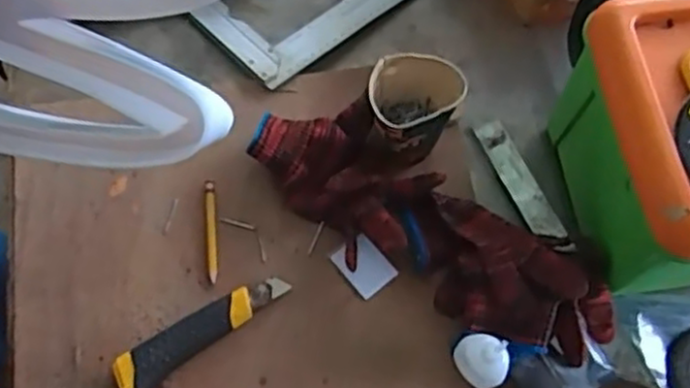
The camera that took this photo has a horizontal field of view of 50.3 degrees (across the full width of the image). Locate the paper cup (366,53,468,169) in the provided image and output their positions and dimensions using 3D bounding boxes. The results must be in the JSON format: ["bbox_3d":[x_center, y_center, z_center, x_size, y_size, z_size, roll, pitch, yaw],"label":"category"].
[{"bbox_3d":[0.059,-0.069,0.665,0.077,0.101,0.072,0,69,1],"label":"paper cup"}]

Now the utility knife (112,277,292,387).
[{"bbox_3d":[-0.123,0.117,0.621,0.160,0.021,0.039,-35,72,-12],"label":"utility knife"}]

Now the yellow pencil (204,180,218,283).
[{"bbox_3d":[-0.121,0.033,0.660,0.010,0.006,0.093,-5,69,-1],"label":"yellow pencil"}]

